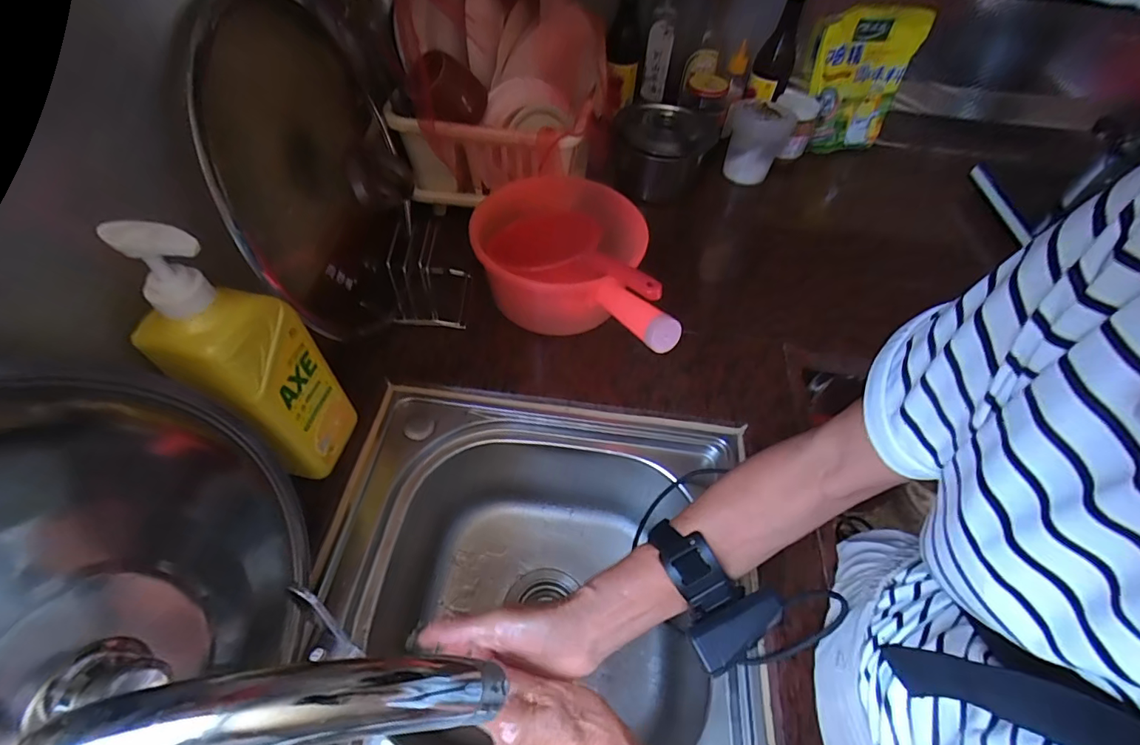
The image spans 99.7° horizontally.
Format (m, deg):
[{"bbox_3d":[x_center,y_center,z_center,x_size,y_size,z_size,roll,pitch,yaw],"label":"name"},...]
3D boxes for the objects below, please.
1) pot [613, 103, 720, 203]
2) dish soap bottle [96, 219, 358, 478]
[{"bbox_3d":[0.150,-0.365,0.804,0.133,0.106,0.159,28,57,16],"label":"pot"},{"bbox_3d":[-0.253,-0.003,0.395,0.052,0.268,0.090,27,57,16],"label":"dish soap bottle"}]

